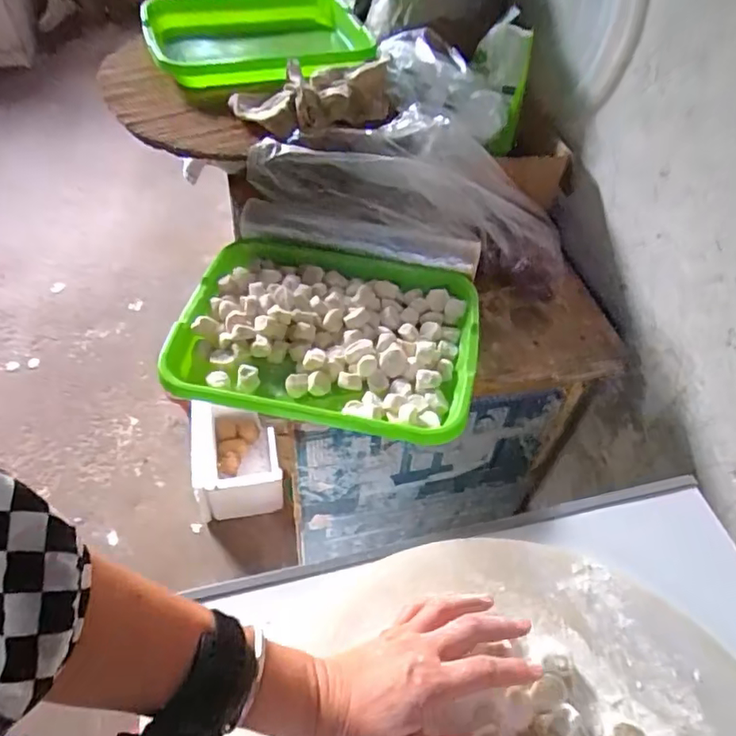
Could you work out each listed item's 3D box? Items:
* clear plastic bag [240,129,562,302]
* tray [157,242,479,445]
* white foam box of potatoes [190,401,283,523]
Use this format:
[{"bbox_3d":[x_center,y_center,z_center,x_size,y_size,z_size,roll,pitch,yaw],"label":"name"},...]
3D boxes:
[{"bbox_3d":[0.050,-0.208,0.683,0.389,0.106,0.137,13,52,6],"label":"clear plastic bag"},{"bbox_3d":[-0.042,-0.037,0.613,0.310,0.042,0.242,10,52,3],"label":"tray"},{"bbox_3d":[-0.307,0.194,1.333,0.195,0.242,0.258,-2,52,-6],"label":"white foam box of potatoes"}]

